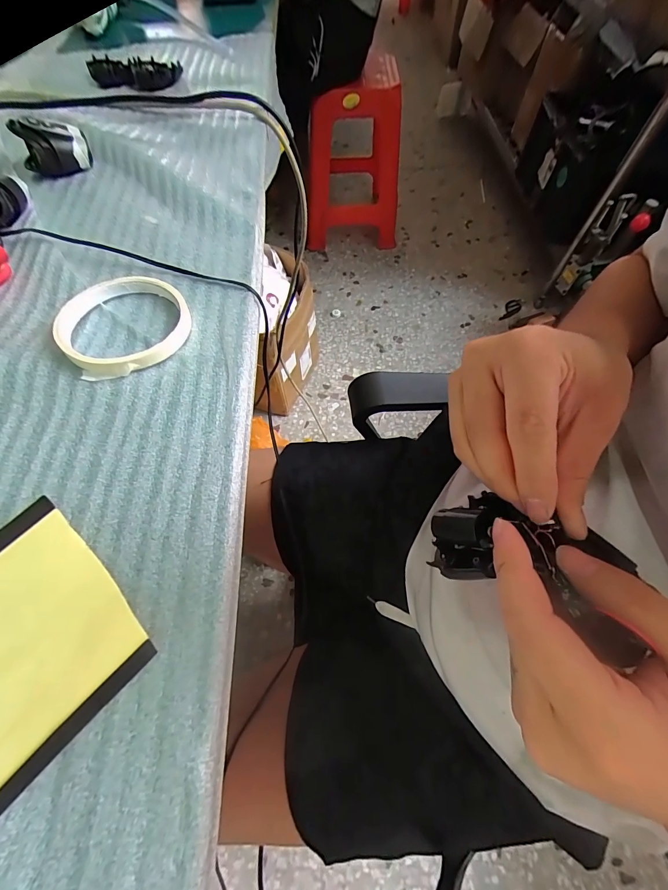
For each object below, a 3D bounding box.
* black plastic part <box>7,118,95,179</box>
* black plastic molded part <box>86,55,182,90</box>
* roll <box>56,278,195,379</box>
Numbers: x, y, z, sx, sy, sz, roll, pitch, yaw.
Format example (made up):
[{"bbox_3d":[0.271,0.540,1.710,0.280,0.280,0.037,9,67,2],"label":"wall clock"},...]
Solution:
[{"bbox_3d":[-0.267,-0.284,0.336,0.058,0.039,0.030,-28,67,-14],"label":"black plastic part"},{"bbox_3d":[-0.247,-0.463,0.438,0.110,0.010,0.055,11,64,5],"label":"black plastic molded part"},{"bbox_3d":[-0.148,-0.088,0.252,0.084,0.016,0.085,0,64,0],"label":"roll"}]

